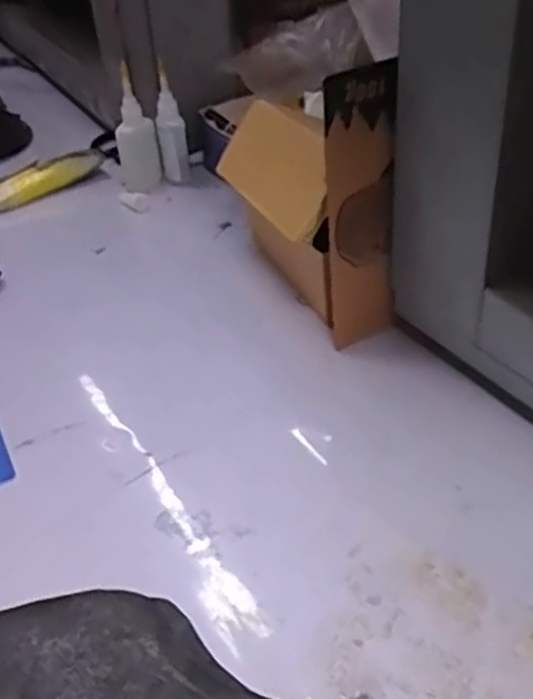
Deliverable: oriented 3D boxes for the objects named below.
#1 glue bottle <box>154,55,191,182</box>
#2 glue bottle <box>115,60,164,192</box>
[{"bbox_3d":[-0.109,-0.252,0.847,0.031,0.125,0.026,-8,38,-4],"label":"glue bottle"},{"bbox_3d":[-0.147,-0.239,0.829,0.046,0.135,0.025,-8,38,-4],"label":"glue bottle"}]

